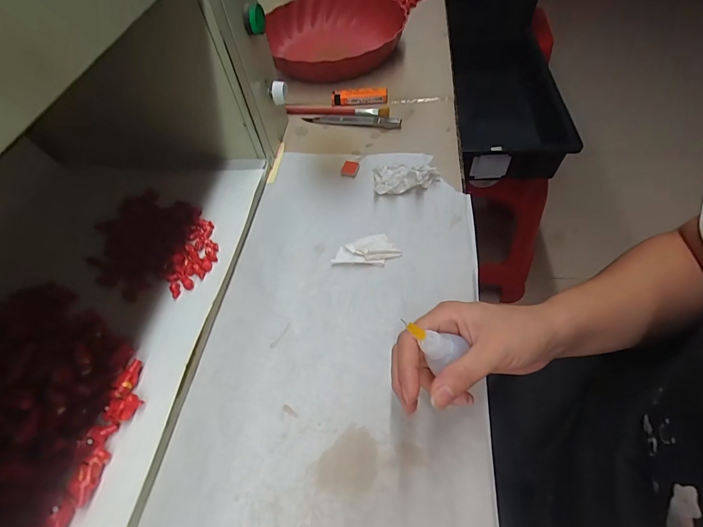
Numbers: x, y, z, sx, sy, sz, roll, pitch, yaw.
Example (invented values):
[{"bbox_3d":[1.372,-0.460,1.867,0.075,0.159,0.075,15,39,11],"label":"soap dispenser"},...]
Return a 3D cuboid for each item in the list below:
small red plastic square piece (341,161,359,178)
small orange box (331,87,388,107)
[{"bbox_3d":[-0.001,-0.116,0.444,0.018,0.005,0.025,12,57,14],"label":"small red plastic square piece"},{"bbox_3d":[0.012,-0.240,0.522,0.078,0.014,0.023,-2,54,0],"label":"small orange box"}]

